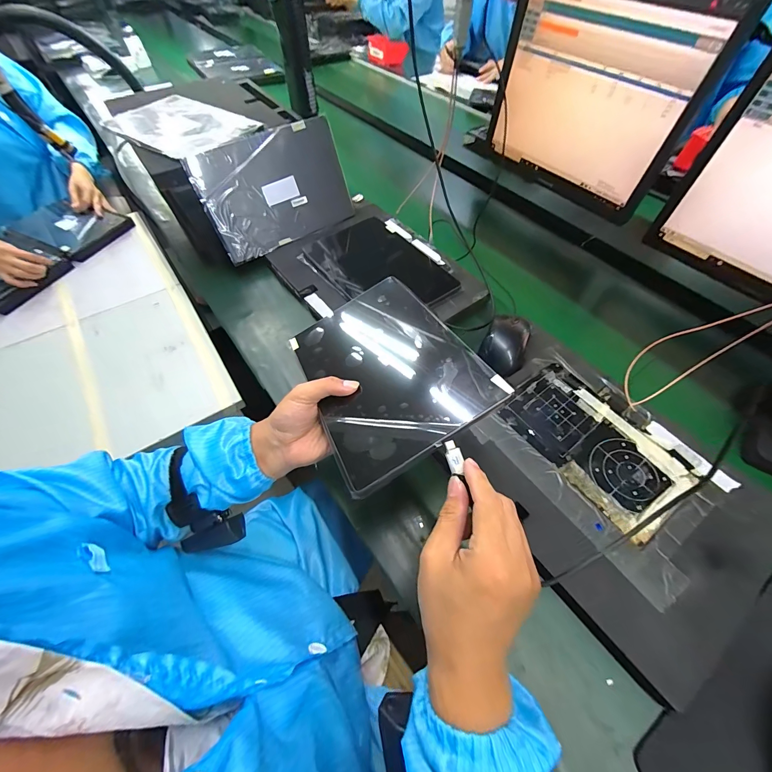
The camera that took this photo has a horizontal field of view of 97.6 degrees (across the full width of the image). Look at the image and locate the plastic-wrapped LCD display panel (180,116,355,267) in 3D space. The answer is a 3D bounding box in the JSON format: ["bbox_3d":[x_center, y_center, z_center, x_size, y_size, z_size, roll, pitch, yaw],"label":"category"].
[{"bbox_3d":[-0.192,-0.350,0.607,0.258,0.167,0.013,-33,38,-18],"label":"plastic-wrapped LCD display panel"}]

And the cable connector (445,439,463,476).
[{"bbox_3d":[0.058,0.061,0.287,0.013,0.004,0.028,-9,72,-7],"label":"cable connector"}]

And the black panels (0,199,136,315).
[{"bbox_3d":[-0.856,-0.336,0.822,0.257,0.044,0.370,15,57,10],"label":"black panels"}]

